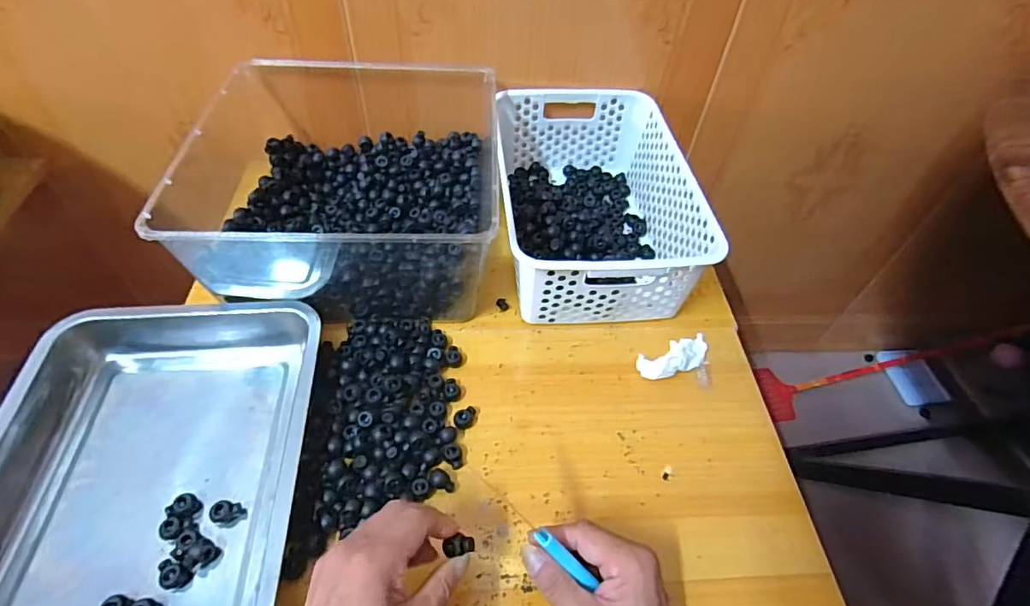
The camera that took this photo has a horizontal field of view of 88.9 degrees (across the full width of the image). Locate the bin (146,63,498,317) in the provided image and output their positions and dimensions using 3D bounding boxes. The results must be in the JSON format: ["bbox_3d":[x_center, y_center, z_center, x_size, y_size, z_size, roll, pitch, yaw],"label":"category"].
[{"bbox_3d":[-0.187,-0.134,0.590,0.328,0.131,0.312,0,51,-3],"label":"bin"}]

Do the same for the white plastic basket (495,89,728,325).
[{"bbox_3d":[0.087,-0.121,0.610,0.202,0.106,0.297,-1,52,-4],"label":"white plastic basket"}]

